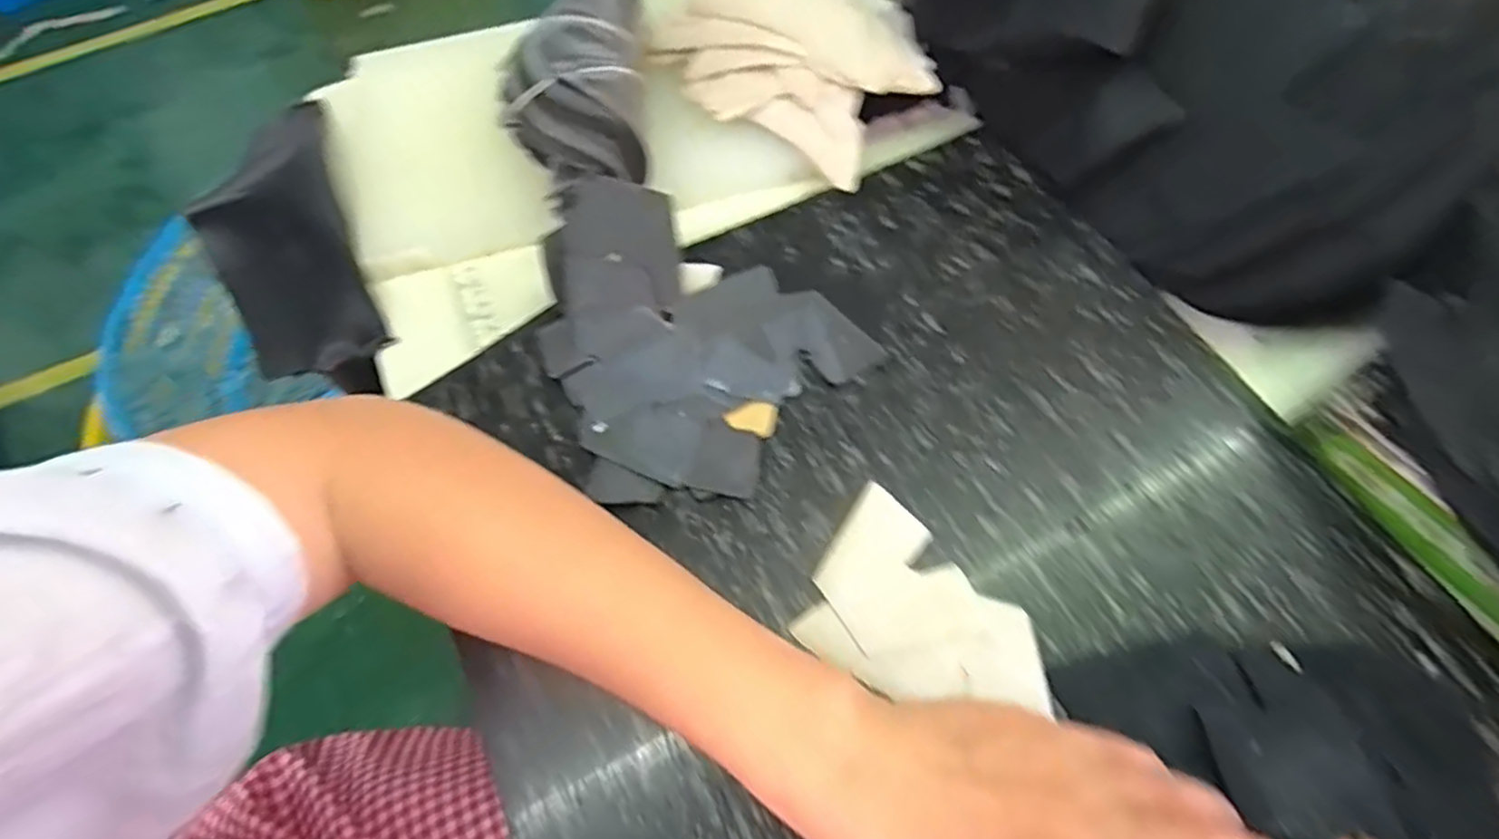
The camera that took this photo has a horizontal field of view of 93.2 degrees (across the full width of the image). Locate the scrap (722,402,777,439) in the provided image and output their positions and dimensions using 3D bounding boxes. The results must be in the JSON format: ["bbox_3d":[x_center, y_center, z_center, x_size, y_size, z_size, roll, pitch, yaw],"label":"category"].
[{"bbox_3d":[0.001,-0.001,0.360,0.026,0.004,0.020,14,65,10],"label":"scrap"}]

